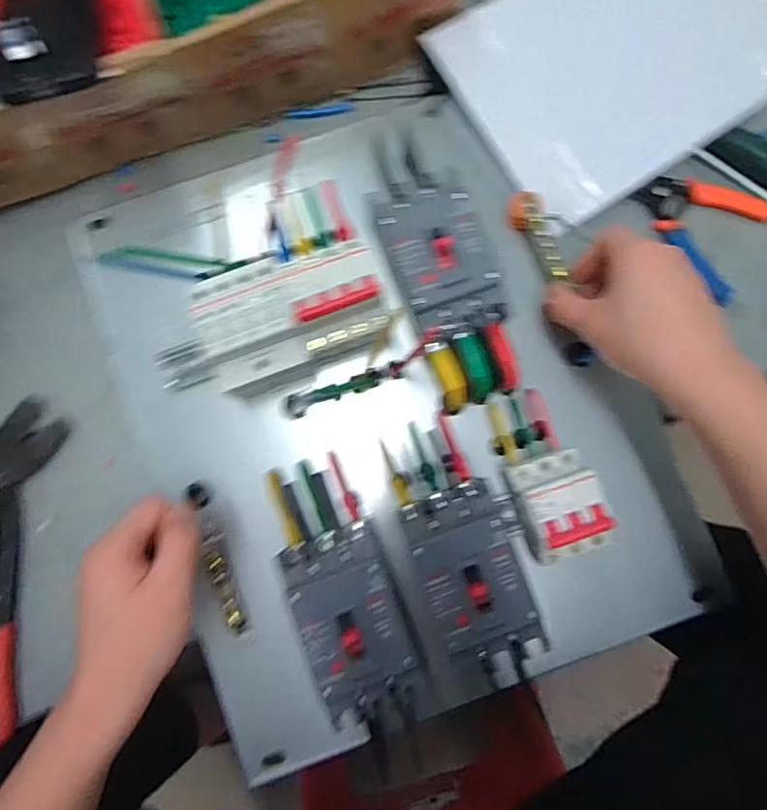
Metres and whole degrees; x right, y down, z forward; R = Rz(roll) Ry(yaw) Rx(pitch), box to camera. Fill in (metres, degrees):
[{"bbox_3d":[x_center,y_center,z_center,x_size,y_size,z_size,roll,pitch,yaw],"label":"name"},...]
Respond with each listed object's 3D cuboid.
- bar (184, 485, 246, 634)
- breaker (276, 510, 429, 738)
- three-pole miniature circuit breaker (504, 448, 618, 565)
[{"bbox_3d":[-0.138,0.125,0.449,0.016,0.024,0.125,-20,76,-4],"label":"bar"},{"bbox_3d":[-0.018,0.163,0.413,0.075,0.074,0.138,-21,85,-4],"label":"breaker"},{"bbox_3d":[0.128,0.077,0.419,0.056,0.075,0.074,-16,85,-3],"label":"three-pole miniature circuit breaker"}]

